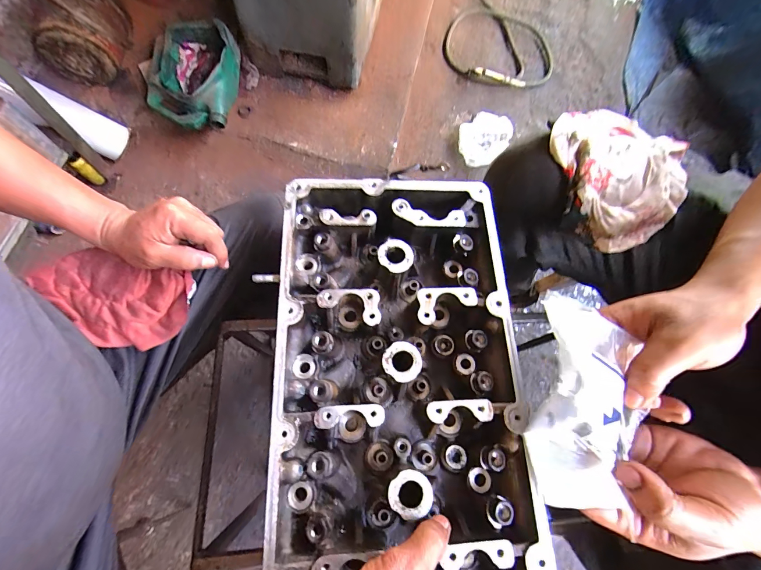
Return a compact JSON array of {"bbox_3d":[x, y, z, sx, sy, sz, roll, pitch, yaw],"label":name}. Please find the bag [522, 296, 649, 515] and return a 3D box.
[{"bbox_3d":[0.143,0.079,0.231,0.083,0.042,0.130,18,69,5],"label":"bag"}]

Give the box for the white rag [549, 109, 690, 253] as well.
[{"bbox_3d":[0.263,-0.129,0.391,0.148,0.044,0.157,-33,74,-14],"label":"white rag"}]

